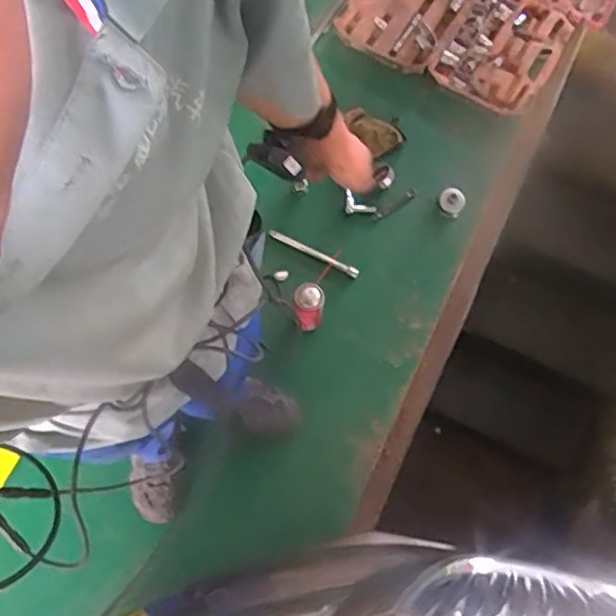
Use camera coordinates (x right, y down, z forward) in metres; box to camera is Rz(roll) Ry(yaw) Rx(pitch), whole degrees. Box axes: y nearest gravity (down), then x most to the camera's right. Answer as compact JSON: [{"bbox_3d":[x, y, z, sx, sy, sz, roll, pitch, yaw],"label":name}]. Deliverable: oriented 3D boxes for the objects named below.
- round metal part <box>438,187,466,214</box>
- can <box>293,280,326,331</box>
[{"bbox_3d":[0.368,-0.275,1.647,0.061,0.017,0.068,-40,76,-12],"label":"round metal part"},{"bbox_3d":[0.004,0.005,1.485,0.075,0.198,0.057,4,72,0],"label":"can"}]

